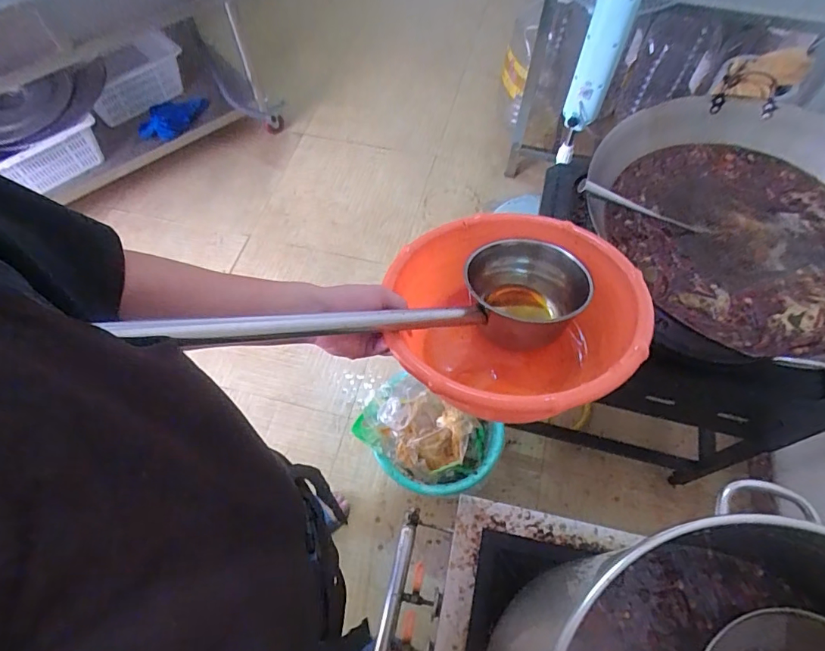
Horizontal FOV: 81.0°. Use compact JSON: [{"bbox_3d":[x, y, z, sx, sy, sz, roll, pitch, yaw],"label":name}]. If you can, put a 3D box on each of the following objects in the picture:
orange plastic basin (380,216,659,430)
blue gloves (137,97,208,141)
[{"bbox_3d":[0.106,-0.007,0.572,0.278,0.145,0.260,0,61,0],"label":"orange plastic basin"},{"bbox_3d":[-0.674,-0.583,1.360,0.304,0.094,0.029,-7,54,35],"label":"blue gloves"}]

